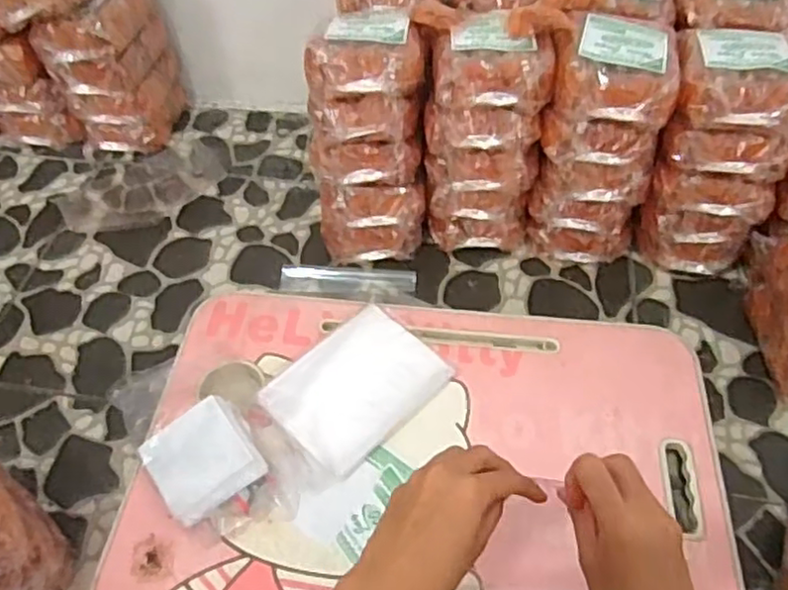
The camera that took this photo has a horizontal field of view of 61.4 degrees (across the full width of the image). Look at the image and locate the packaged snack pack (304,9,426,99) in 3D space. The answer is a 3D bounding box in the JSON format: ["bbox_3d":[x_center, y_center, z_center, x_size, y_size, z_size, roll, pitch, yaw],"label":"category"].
[{"bbox_3d":[-0.027,-0.286,0.766,0.132,0.050,0.143,6,53,4],"label":"packaged snack pack"}]

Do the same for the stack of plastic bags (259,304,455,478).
[{"bbox_3d":[-0.040,0.096,0.729,0.128,0.030,0.179,38,61,25],"label":"stack of plastic bags"}]

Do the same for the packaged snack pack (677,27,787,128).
[{"bbox_3d":[0.381,-0.243,0.727,0.136,0.055,0.134,14,53,10],"label":"packaged snack pack"}]

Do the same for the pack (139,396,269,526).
[{"bbox_3d":[-0.192,0.165,0.669,0.102,0.033,0.107,-31,59,-22],"label":"pack"}]

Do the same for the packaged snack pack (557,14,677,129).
[{"bbox_3d":[0.248,-0.257,0.743,0.133,0.054,0.144,11,53,8],"label":"packaged snack pack"}]

